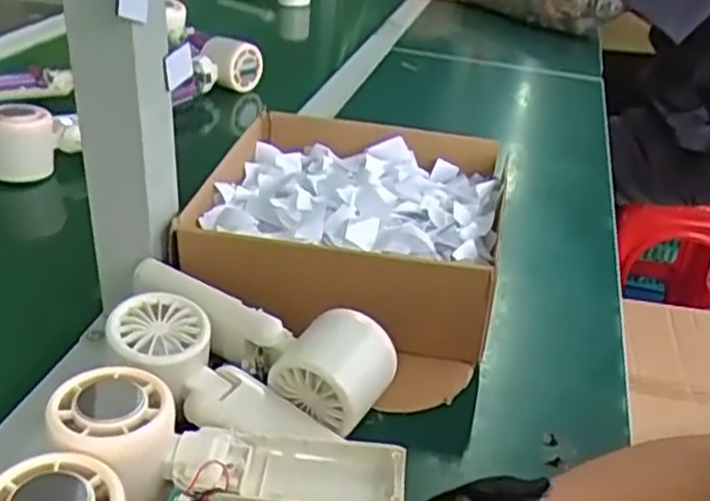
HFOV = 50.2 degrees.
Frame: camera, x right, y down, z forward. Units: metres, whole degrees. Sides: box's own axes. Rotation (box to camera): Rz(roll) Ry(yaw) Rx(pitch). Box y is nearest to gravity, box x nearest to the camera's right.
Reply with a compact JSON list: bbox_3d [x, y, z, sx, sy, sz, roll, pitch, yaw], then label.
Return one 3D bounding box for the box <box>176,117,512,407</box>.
[{"bbox_3d":[-0.001,-0.017,0.565,0.210,0.085,0.223,9,31,8],"label":"box"}]

